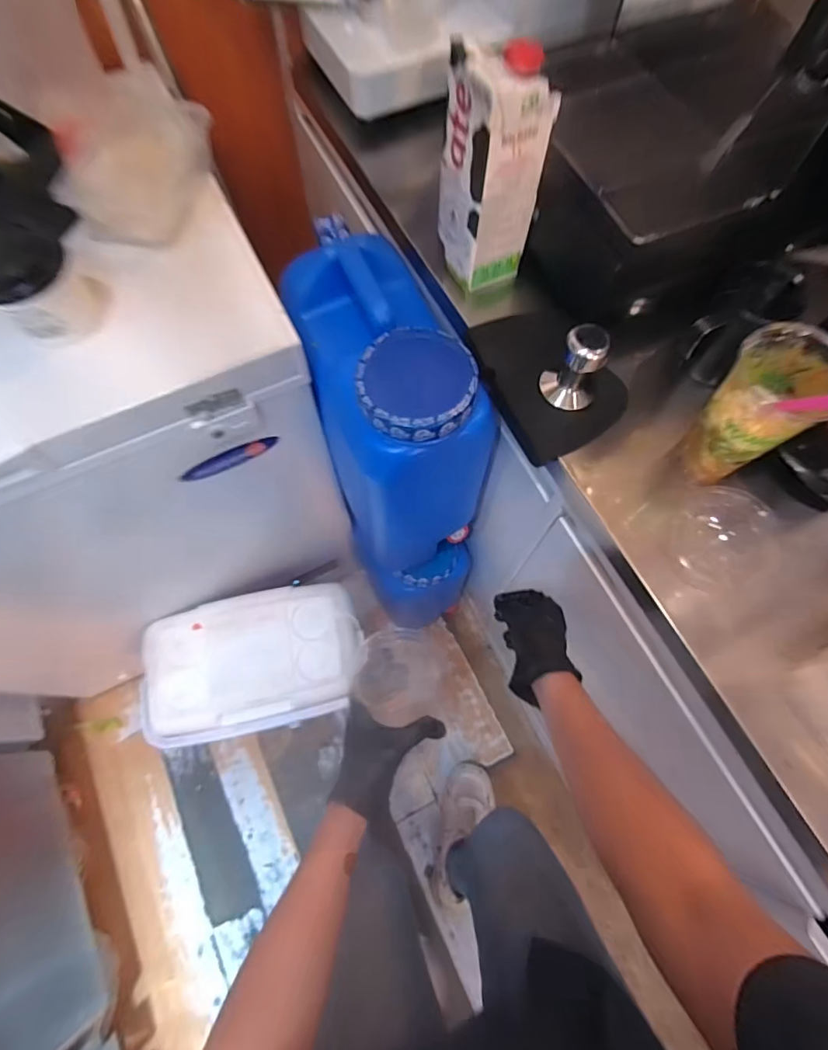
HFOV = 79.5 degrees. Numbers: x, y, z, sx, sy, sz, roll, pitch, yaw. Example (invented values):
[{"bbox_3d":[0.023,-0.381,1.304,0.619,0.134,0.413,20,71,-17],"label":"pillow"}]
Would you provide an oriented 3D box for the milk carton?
[{"bbox_3d":[0.073,-0.340,0.489,0.072,0.196,0.083,-31,72,-12],"label":"milk carton"}]

